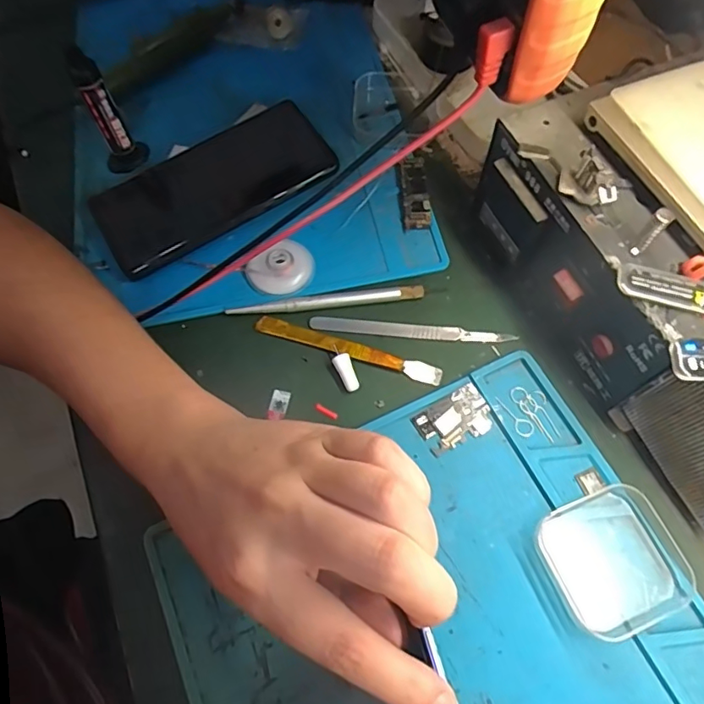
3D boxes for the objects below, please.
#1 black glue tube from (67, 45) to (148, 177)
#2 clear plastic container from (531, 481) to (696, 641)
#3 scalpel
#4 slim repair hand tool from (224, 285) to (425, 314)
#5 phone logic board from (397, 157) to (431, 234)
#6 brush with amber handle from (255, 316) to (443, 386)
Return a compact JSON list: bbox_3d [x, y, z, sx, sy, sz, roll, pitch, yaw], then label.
[{"bbox_3d":[-0.171,-0.162,0.365,0.030,0.093,0.024,-33,68,-12],"label":"black glue tube"},{"bbox_3d":[0.134,0.107,0.268,0.062,0.016,0.065,-21,67,-8],"label":"clear plastic container"},{"bbox_3d":[0.038,-0.013,0.336,0.129,0.007,0.010,4,65,3],"label":"scalpel"},{"bbox_3d":[-0.017,-0.034,0.343,0.126,0.006,0.008,-6,65,-2],"label":"slim repair hand tool"},{"bbox_3d":[0.044,-0.115,0.375,0.020,0.006,0.062,-4,65,-1],"label":"phone logic board"},{"bbox_3d":[-0.003,-0.002,0.331,0.119,0.007,0.012,16,67,9],"label":"brush with amber handle"}]

